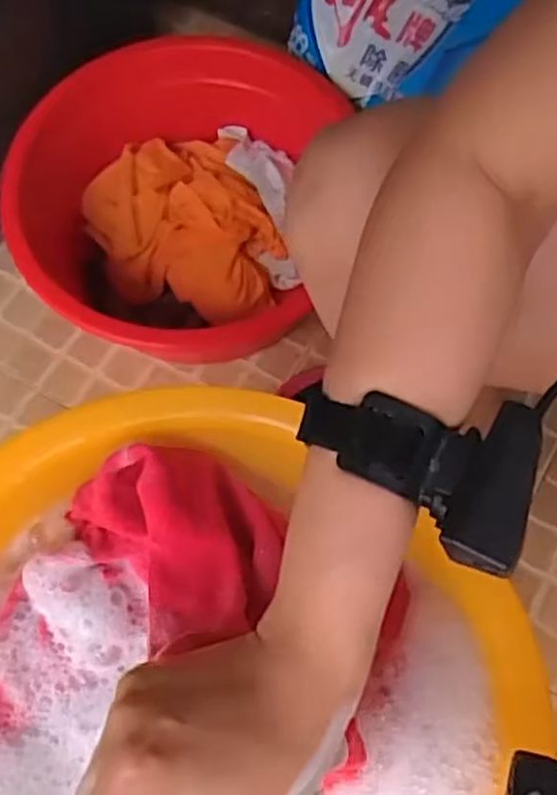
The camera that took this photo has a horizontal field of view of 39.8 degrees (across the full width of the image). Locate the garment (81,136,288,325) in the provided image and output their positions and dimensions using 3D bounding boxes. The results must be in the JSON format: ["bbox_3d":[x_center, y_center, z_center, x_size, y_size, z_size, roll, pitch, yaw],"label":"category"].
[{"bbox_3d":[-0.118,-0.209,0.959,0.202,0.099,0.247,-24,70,-9],"label":"garment"}]

